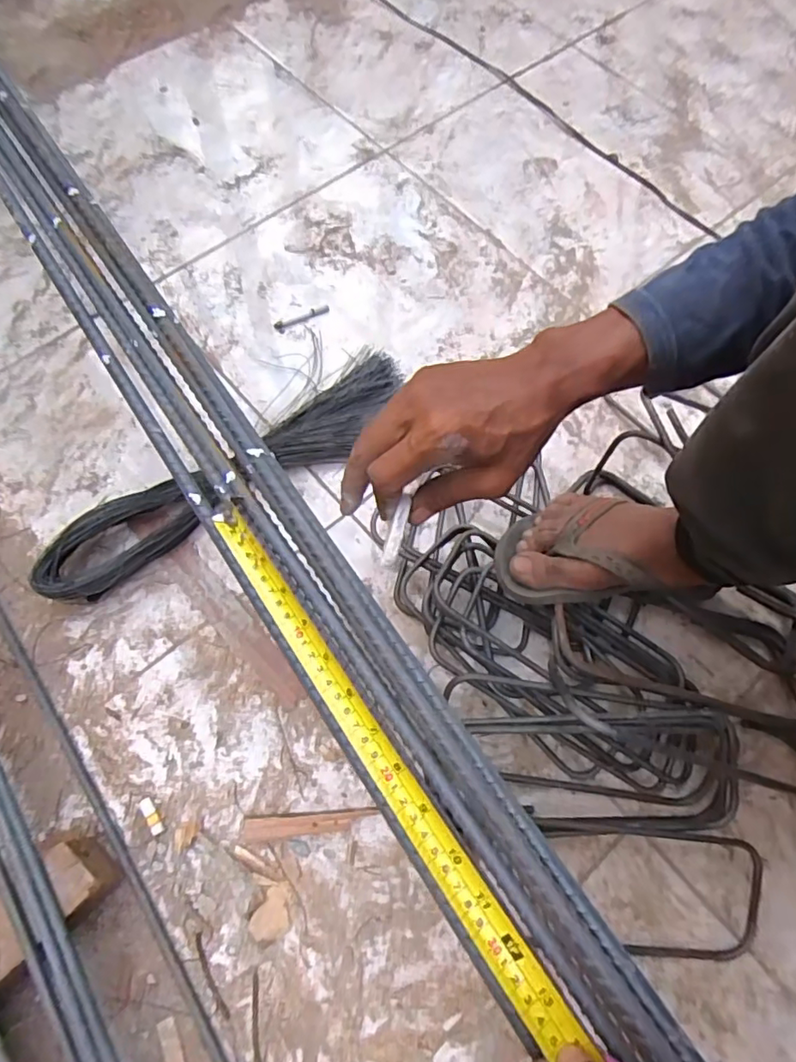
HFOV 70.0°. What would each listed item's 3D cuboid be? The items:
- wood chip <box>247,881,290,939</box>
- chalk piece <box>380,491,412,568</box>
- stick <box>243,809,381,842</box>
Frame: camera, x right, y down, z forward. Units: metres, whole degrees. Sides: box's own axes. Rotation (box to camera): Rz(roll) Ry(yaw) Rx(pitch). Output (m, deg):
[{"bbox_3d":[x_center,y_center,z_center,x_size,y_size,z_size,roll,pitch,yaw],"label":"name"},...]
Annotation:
[{"bbox_3d":[-0.102,0.319,0.475,0.028,0.004,0.044,31,71,10],"label":"wood chip"},{"bbox_3d":[0.000,0.001,0.347,0.012,0.008,0.046,16,95,4],"label":"chalk piece"},{"bbox_3d":[-0.076,0.256,0.495,0.115,0.012,0.019,-3,69,-3],"label":"stick"}]

